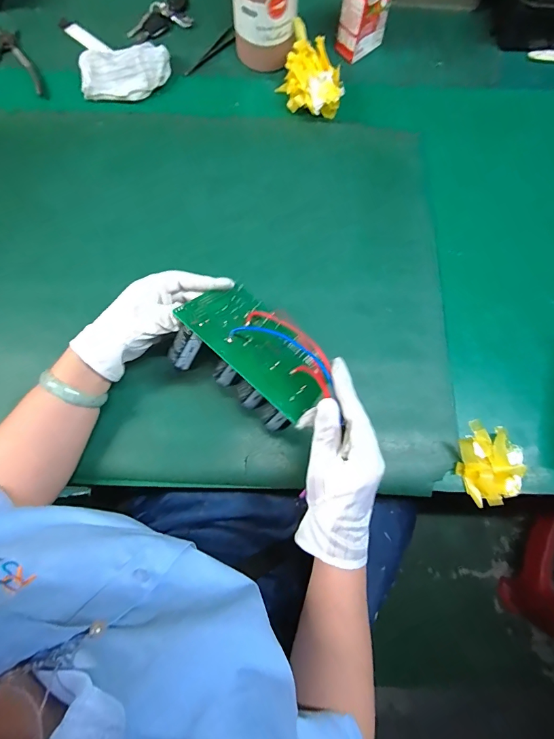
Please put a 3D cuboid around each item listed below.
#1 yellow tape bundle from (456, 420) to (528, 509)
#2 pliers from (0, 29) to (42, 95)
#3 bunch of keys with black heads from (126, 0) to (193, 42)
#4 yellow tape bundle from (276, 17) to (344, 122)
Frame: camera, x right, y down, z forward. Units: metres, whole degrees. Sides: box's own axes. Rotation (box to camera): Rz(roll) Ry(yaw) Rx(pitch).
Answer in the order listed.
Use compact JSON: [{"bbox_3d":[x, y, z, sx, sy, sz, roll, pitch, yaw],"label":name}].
[{"bbox_3d":[0.251,0.110,0.444,0.072,0.020,0.093,3,77,-1],"label":"yellow tape bundle"},{"bbox_3d":[-0.407,-0.457,0.562,0.107,0.010,0.134,-10,77,-4],"label":"pliers"},{"bbox_3d":[-0.173,-0.565,0.603,0.141,0.012,0.060,-44,82,-11],"label":"bunch of keys with black heads"},{"bbox_3d":[0.050,-0.423,0.548,0.092,0.056,0.111,10,77,1],"label":"yellow tape bundle"}]

